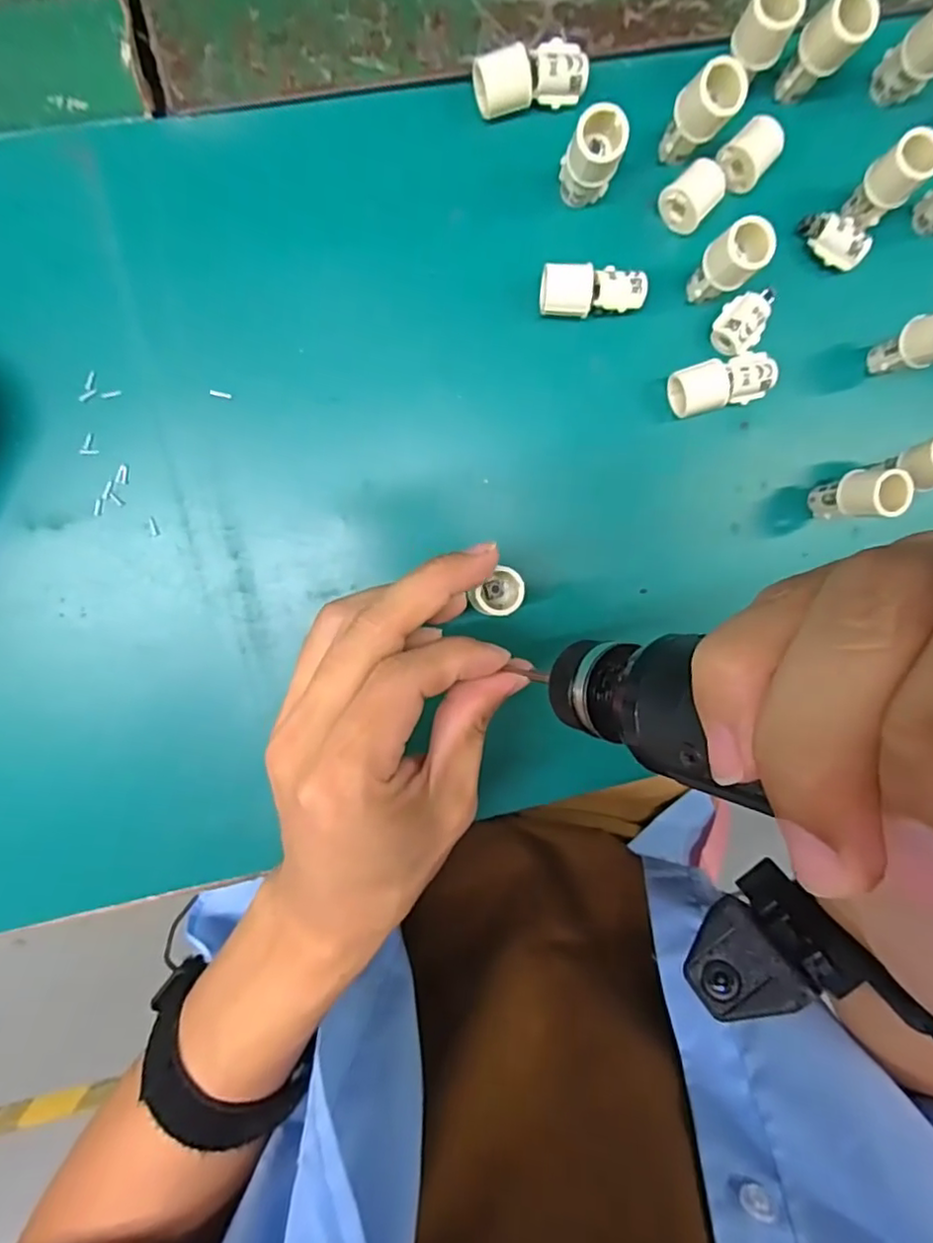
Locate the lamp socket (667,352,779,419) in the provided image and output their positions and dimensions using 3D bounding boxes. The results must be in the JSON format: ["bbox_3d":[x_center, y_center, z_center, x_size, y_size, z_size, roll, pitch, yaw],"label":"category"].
[{"bbox_3d":[0.110,-0.102,0.272,0.044,0.017,0.020,-17,95,-4],"label":"lamp socket"}]

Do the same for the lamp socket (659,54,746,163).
[{"bbox_3d":[0.092,-0.201,0.250,0.019,0.039,0.019,0,94,-6],"label":"lamp socket"}]

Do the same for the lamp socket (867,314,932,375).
[{"bbox_3d":[0.189,-0.116,0.268,0.017,0.048,0.019,-13,95,-5],"label":"lamp socket"}]

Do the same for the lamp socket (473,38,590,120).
[{"bbox_3d":[0.026,-0.216,0.252,0.045,0.016,0.018,-15,95,-5],"label":"lamp socket"}]

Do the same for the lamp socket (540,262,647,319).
[{"bbox_3d":[0.052,-0.136,0.264,0.044,0.019,0.018,-3,94,-5],"label":"lamp socket"}]

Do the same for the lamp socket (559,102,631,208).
[{"bbox_3d":[0.048,-0.179,0.247,0.020,0.041,0.018,25,91,-7],"label":"lamp socket"}]

